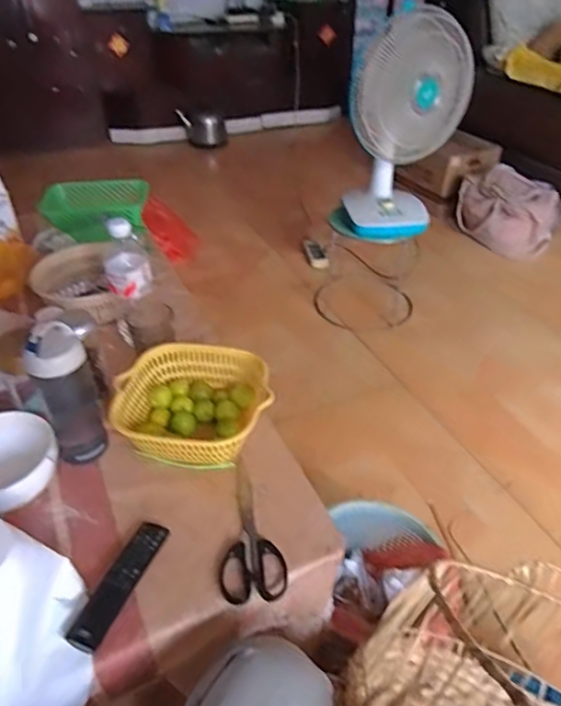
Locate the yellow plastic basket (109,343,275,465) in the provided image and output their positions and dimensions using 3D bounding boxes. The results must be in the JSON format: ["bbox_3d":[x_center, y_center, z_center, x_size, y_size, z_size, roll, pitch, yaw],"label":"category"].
[{"bbox_3d":[-0.120,0.075,0.752,0.202,0.079,0.189,3,39,4],"label":"yellow plastic basket"}]

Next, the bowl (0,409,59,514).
[{"bbox_3d":[-0.350,0.145,0.673,0.136,0.067,0.132,0,39,0],"label":"bowl"}]

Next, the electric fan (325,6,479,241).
[{"bbox_3d":[0.319,-0.591,1.423,0.301,0.537,0.225,17,42,19],"label":"electric fan"}]

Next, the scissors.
[{"bbox_3d":[-0.038,0.210,0.644,0.074,0.008,0.191,-4,39,-5],"label":"scissors"}]

